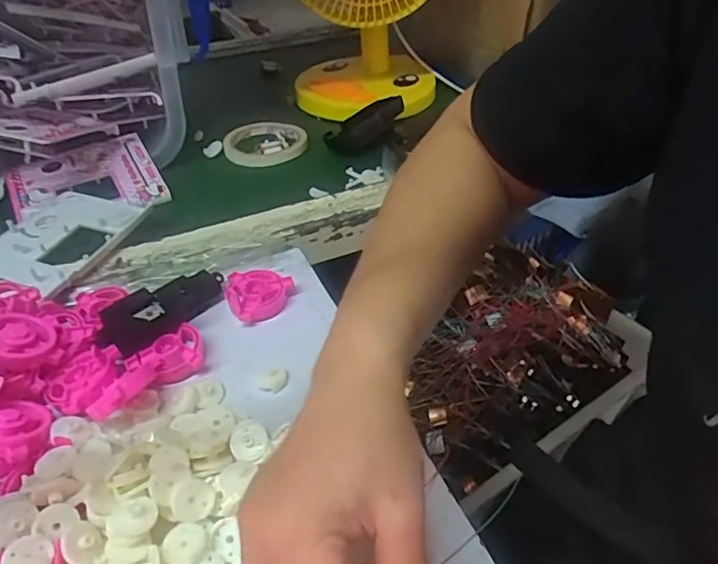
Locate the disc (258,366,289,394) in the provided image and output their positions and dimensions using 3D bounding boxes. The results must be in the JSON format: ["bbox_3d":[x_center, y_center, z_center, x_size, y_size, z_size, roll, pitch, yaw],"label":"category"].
[{"bbox_3d":[-0.061,0.069,0.399,0.020,0.004,0.022,-1,40,1],"label":"disc"}]

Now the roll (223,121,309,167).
[{"bbox_3d":[-0.115,-0.171,0.686,0.099,0.021,0.100,-1,40,1],"label":"roll"}]

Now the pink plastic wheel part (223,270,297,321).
[{"bbox_3d":[-0.081,0.009,0.461,0.055,0.018,0.049,-8,41,-7],"label":"pink plastic wheel part"}]

